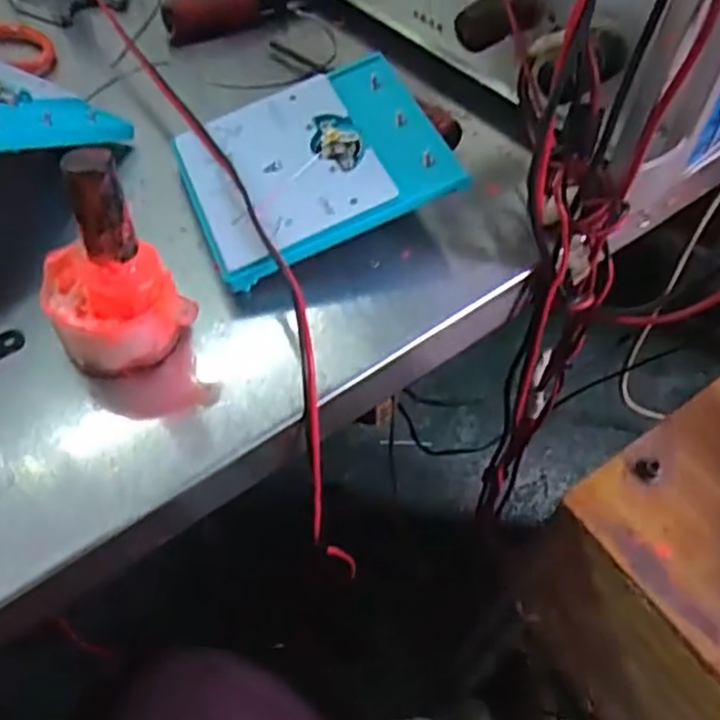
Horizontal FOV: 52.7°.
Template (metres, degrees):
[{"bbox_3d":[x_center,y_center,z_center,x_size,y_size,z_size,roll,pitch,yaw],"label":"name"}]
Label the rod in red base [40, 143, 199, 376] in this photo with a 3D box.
[{"bbox_3d":[-0.096,-0.036,0.265,0.044,0.086,0.046,-32,62,-23],"label":"rod in red base"}]

